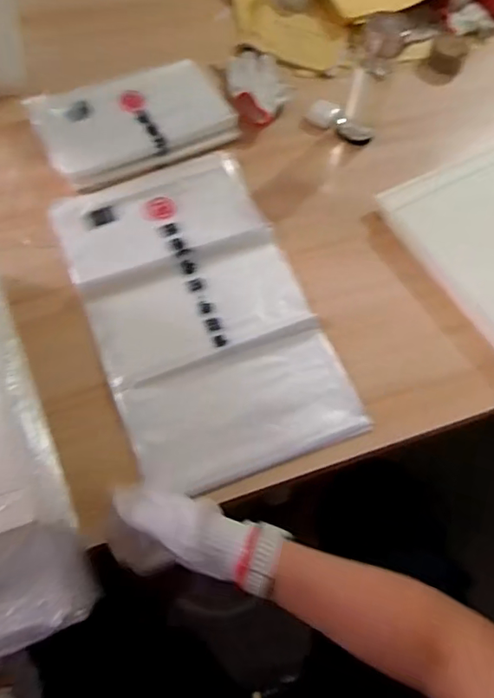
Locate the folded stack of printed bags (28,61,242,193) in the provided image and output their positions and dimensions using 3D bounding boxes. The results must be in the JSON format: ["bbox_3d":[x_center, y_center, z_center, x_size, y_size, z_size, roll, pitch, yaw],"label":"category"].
[{"bbox_3d":[-0.186,-0.384,0.886,0.302,0.041,0.212,-24,67,-15],"label":"folded stack of printed bags"}]

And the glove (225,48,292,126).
[{"bbox_3d":[0.022,-0.479,0.940,0.108,0.044,0.206,-2,63,-5],"label":"glove"}]

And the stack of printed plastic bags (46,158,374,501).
[{"bbox_3d":[-0.066,-0.063,0.736,0.288,0.025,0.489,-19,67,-12],"label":"stack of printed plastic bags"}]

